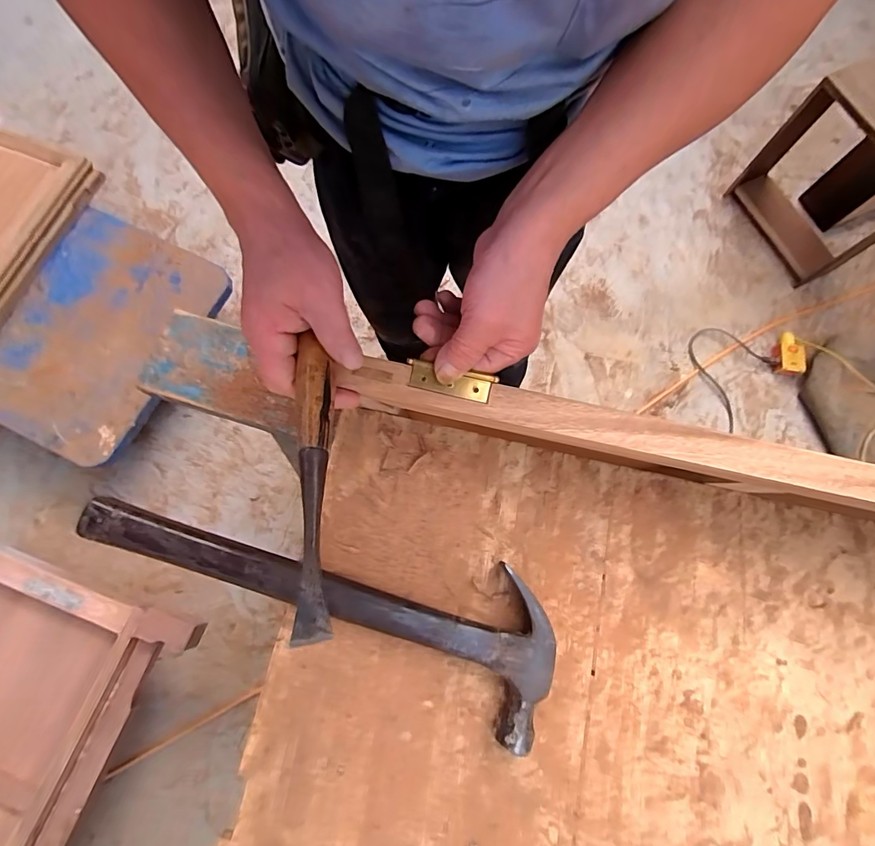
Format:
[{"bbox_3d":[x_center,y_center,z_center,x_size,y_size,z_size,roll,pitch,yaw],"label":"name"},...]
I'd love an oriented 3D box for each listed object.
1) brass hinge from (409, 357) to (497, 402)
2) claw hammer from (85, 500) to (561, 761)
[{"bbox_3d":[0.010,-0.032,0.334,0.067,0.005,0.021,12,76,1],"label":"brass hinge"},{"bbox_3d":[-0.097,0.130,0.377,0.403,0.031,0.116,22,76,4],"label":"claw hammer"}]

